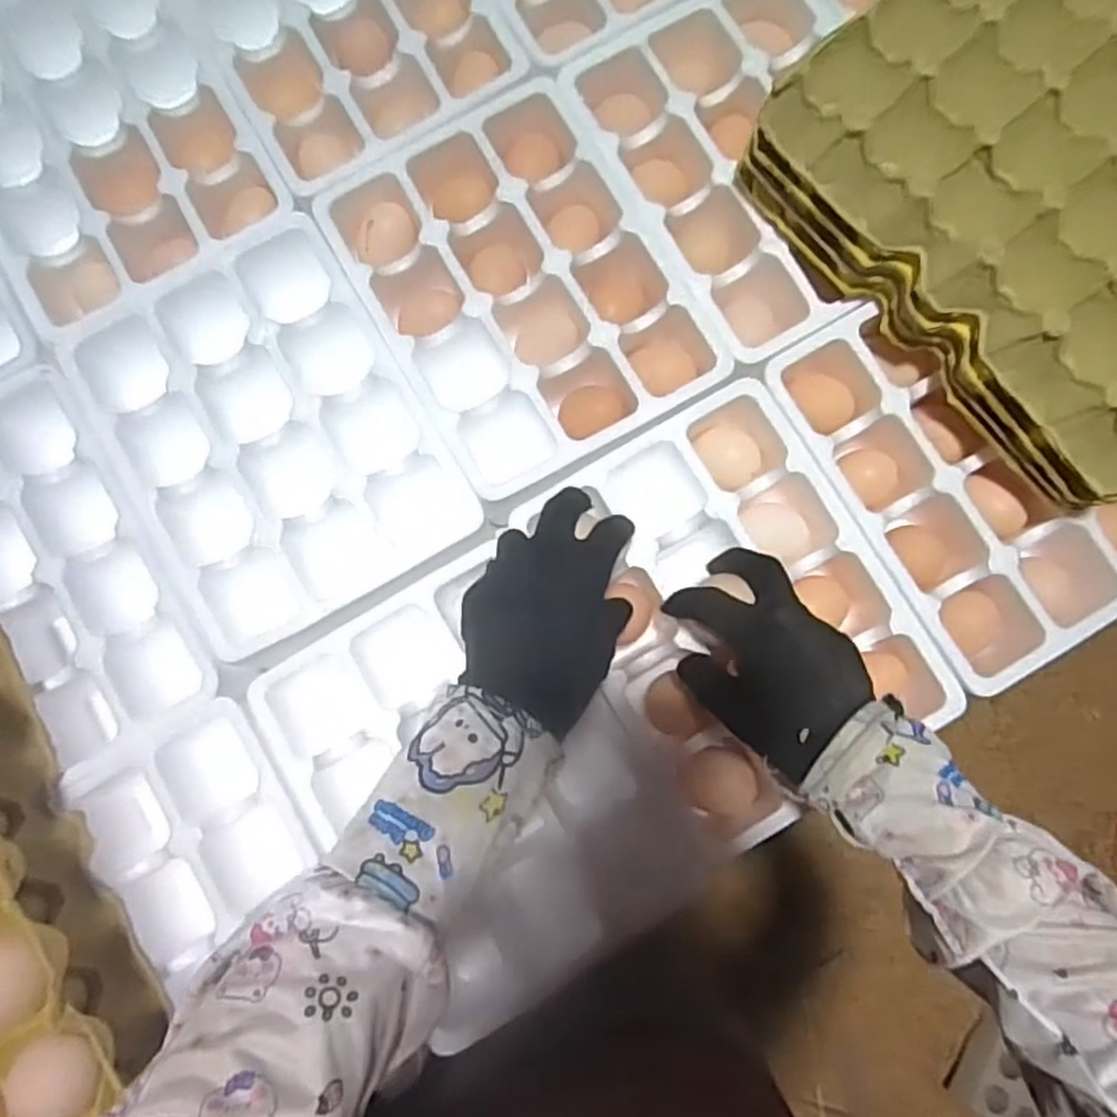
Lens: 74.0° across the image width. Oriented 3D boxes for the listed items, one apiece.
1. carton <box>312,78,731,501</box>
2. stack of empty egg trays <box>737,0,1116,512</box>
[{"bbox_3d":[-0.023,-0.175,0.494,0.184,0.046,0.244,-30,83,-3],"label":"carton"},{"bbox_3d":[0.311,-0.227,0.445,0.279,0.091,0.292,-40,84,-4],"label":"stack of empty egg trays"}]

